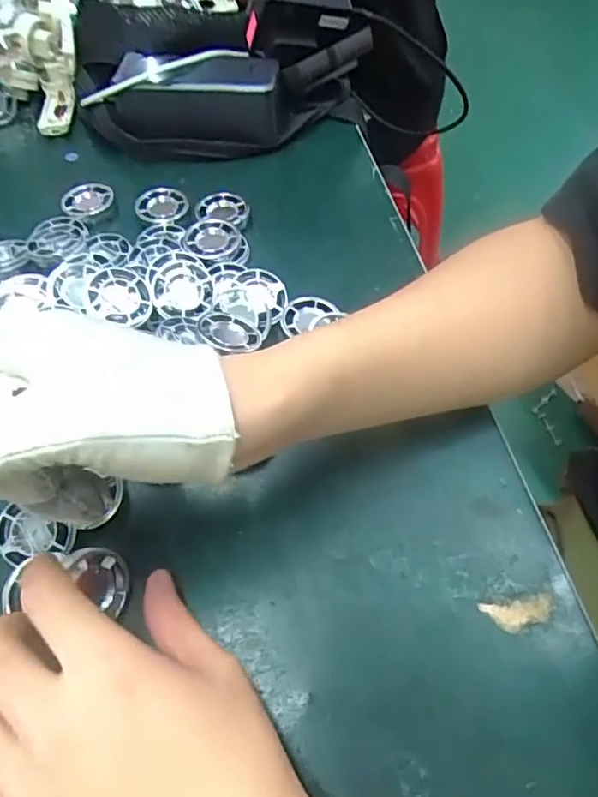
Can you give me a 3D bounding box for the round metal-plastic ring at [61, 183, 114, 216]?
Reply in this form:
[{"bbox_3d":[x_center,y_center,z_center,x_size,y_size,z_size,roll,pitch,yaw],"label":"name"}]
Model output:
[{"bbox_3d":[-0.159,-0.151,0.448,0.039,0.007,0.031,-29,61,-17],"label":"round metal-plastic ring"}]

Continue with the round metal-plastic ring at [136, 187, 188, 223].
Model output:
[{"bbox_3d":[-0.103,-0.146,0.446,0.038,0.004,0.038,0,57,0],"label":"round metal-plastic ring"}]

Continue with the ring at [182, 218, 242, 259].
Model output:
[{"bbox_3d":[-0.061,-0.112,0.414,0.041,0.007,0.040,-2,57,3],"label":"ring"}]

